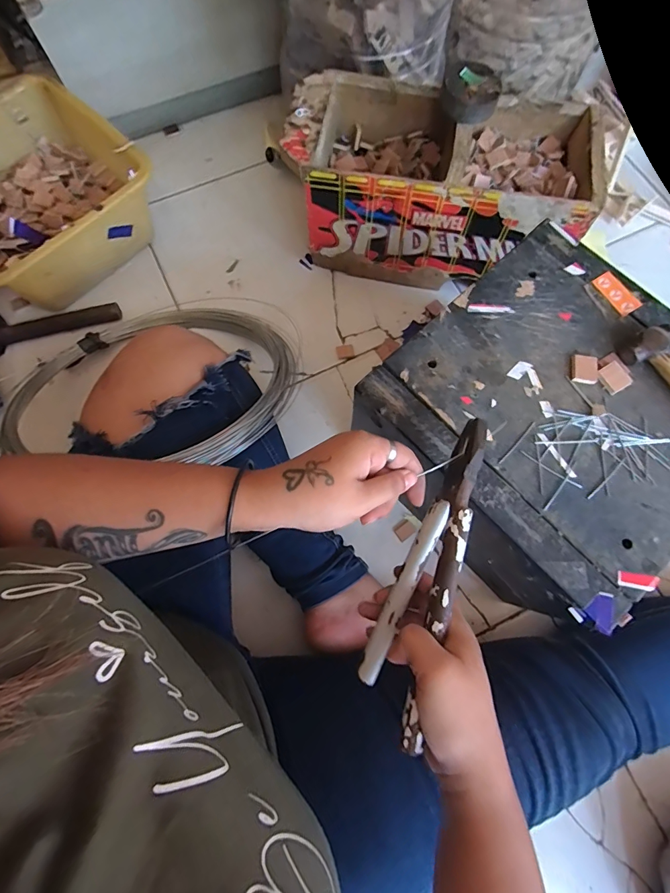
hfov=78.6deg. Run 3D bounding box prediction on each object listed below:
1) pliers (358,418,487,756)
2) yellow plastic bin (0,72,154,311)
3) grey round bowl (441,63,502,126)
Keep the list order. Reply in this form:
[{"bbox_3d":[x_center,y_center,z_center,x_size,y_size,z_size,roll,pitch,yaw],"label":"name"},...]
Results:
[{"bbox_3d":[0.075,0.084,0.297,0.020,0.070,0.212,23,86,-15],"label":"pliers"},{"bbox_3d":[-0.414,-0.346,0.596,0.276,0.132,0.265,-43,79,-10],"label":"yellow plastic bin"},{"bbox_3d":[0.146,-0.377,0.439,0.058,0.025,0.055,0,75,0],"label":"grey round bowl"}]

